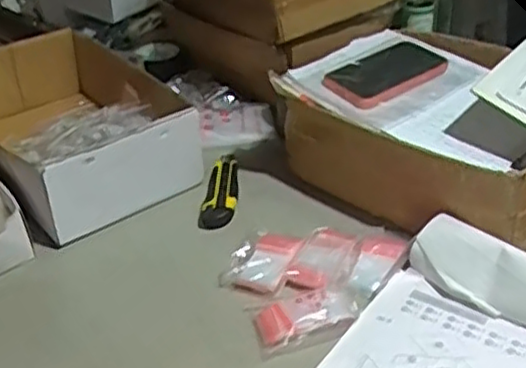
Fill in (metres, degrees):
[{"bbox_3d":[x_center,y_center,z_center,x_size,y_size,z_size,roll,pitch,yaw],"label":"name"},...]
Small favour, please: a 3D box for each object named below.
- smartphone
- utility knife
[{"bbox_3d":[0.150,-0.133,0.826,0.165,0.009,0.072,-26,58,-32],"label":"smartphone"},{"bbox_3d":[-0.049,0.005,0.834,0.038,0.016,0.138,1,33,7],"label":"utility knife"}]

